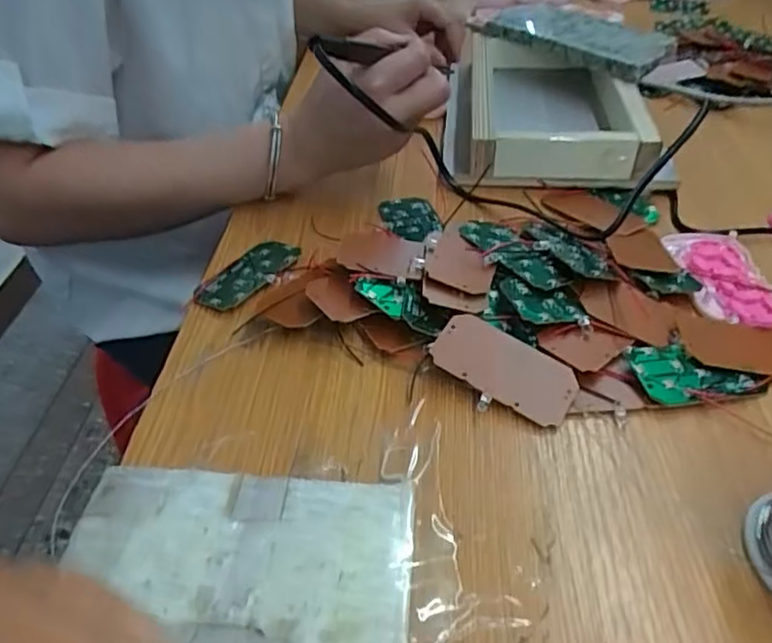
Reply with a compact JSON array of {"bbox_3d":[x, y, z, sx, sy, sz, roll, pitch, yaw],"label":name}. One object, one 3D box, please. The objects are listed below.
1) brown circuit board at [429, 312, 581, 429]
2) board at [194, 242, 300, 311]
[{"bbox_3d":[0.061,0.024,0.322,0.075,0.007,0.037,30,58,17],"label":"brown circuit board"},{"bbox_3d":[-0.087,-0.031,0.393,0.037,0.010,0.071,25,48,25],"label":"board"}]

